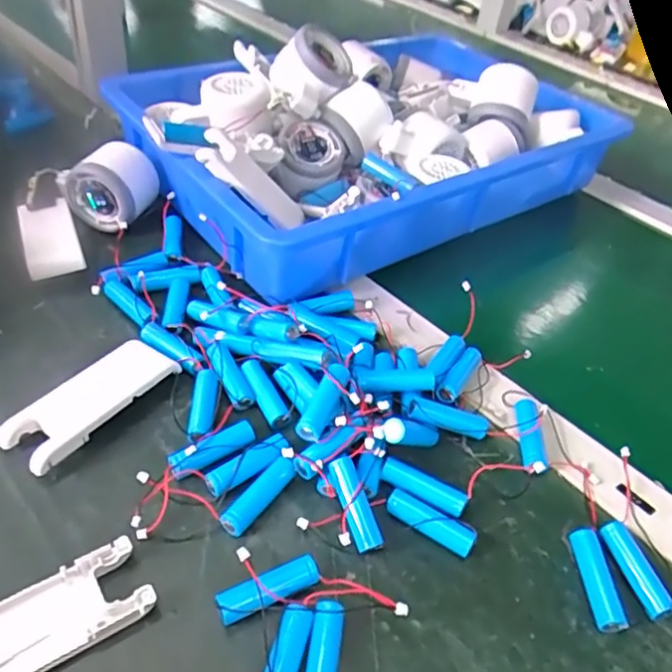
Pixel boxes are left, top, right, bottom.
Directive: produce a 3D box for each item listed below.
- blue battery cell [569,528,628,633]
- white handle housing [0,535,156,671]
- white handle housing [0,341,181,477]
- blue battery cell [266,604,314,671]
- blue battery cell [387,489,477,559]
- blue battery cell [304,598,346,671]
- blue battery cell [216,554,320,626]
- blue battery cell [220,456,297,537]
[{"bbox_3d":[0.136,0.128,0.321,0.015,0.013,0.050,2,43,-6],"label":"blue battery cell"},{"bbox_3d":[-0.139,0.134,0.276,0.104,0.011,0.039,-22,50,-28],"label":"white handle housing"},{"bbox_3d":[-0.145,0.039,0.366,0.038,0.019,0.099,30,48,22],"label":"white handle housing"},{"bbox_3d":[-0.023,0.149,0.277,0.014,0.014,0.050,15,44,8],"label":"blue battery cell"},{"bbox_3d":[0.051,0.103,0.335,0.050,0.014,0.013,26,46,19],"label":"blue battery cell"},{"bbox_3d":[-0.006,0.149,0.280,0.016,0.012,0.051,8,43,1],"label":"blue battery cell"},{"bbox_3d":[-0.032,0.125,0.300,0.051,0.015,0.015,-15,48,-23],"label":"blue battery cell"},{"bbox_3d":[-0.042,0.088,0.337,0.014,0.014,0.049,28,47,21],"label":"blue battery cell"}]

